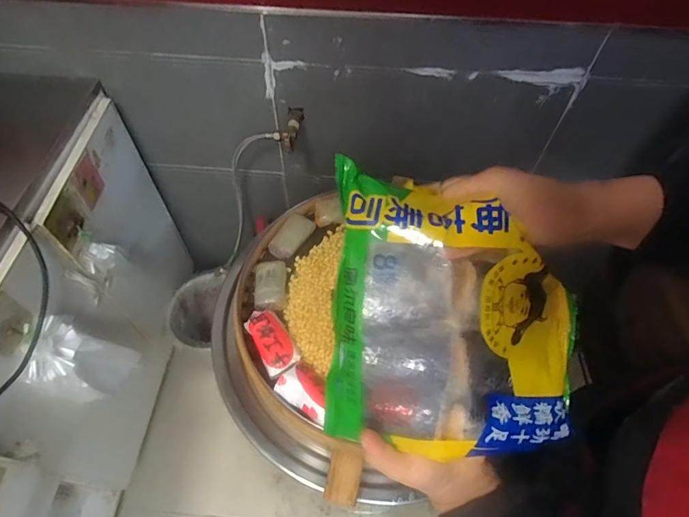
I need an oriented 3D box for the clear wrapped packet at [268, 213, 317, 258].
[{"bbox_3d":[-0.102,-0.042,0.817,0.061,0.026,0.092,28,60,16],"label":"clear wrapped packet"}]

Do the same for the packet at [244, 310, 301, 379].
[{"bbox_3d":[-0.118,0.138,0.699,0.058,0.032,0.112,-26,61,-18],"label":"packet"}]

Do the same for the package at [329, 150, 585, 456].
[{"bbox_3d":[0.085,0.043,0.315,0.185,0.043,0.201,2,95,-2],"label":"package"}]

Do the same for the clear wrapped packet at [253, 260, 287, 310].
[{"bbox_3d":[-0.135,0.044,0.760,0.055,0.024,0.101,-2,57,-3],"label":"clear wrapped packet"}]

